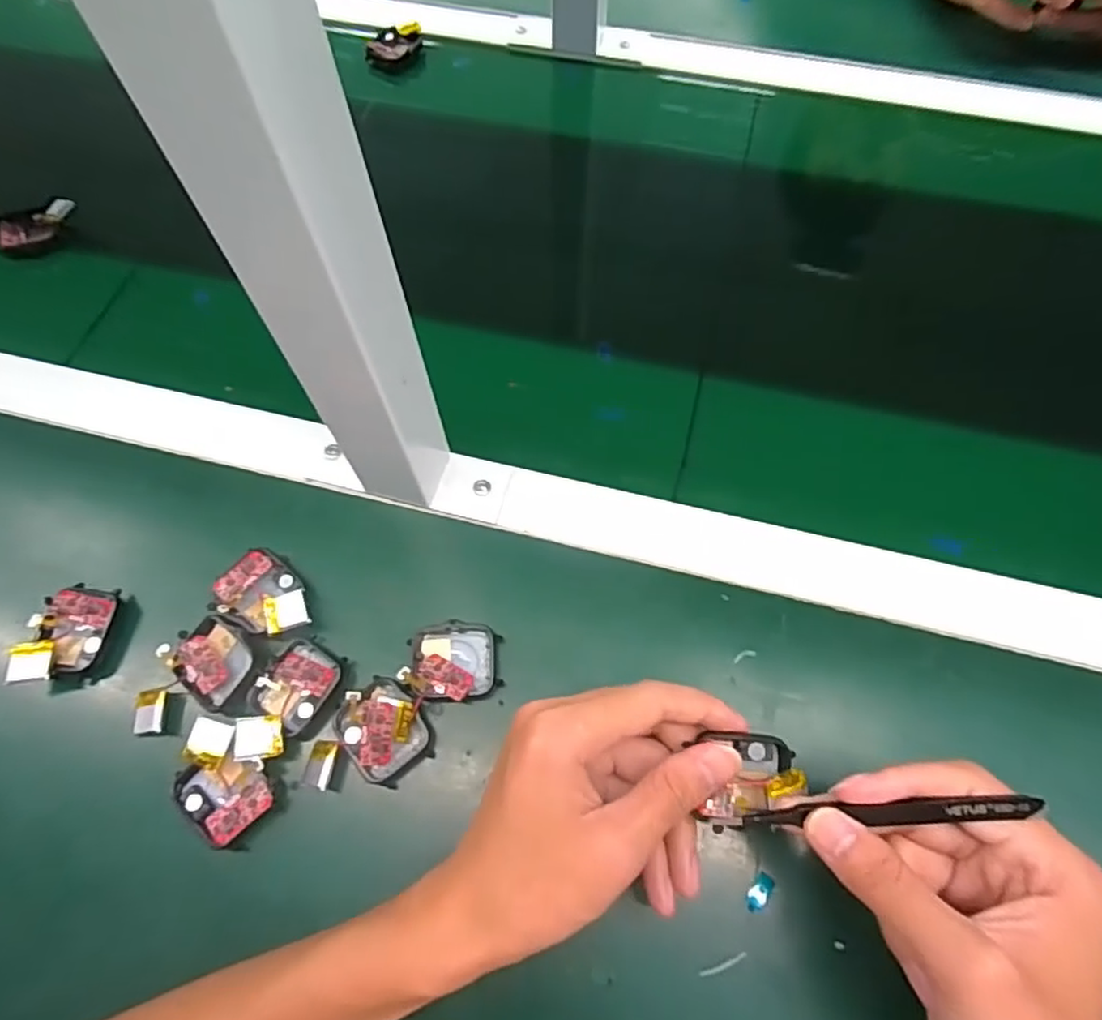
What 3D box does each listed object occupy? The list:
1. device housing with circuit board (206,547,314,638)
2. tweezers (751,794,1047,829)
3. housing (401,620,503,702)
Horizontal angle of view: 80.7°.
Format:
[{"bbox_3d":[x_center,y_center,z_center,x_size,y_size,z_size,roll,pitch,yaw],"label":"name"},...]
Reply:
[{"bbox_3d":[-0.151,0.044,0.346,0.051,0.009,0.039,20,68,11],"label":"device housing with circuit board"},{"bbox_3d":[0.128,0.116,0.250,0.103,0.007,0.008,-9,65,16],"label":"tweezers"},{"bbox_3d":[-0.051,0.078,0.337,0.048,0.015,0.038,3,66,3],"label":"housing"}]

